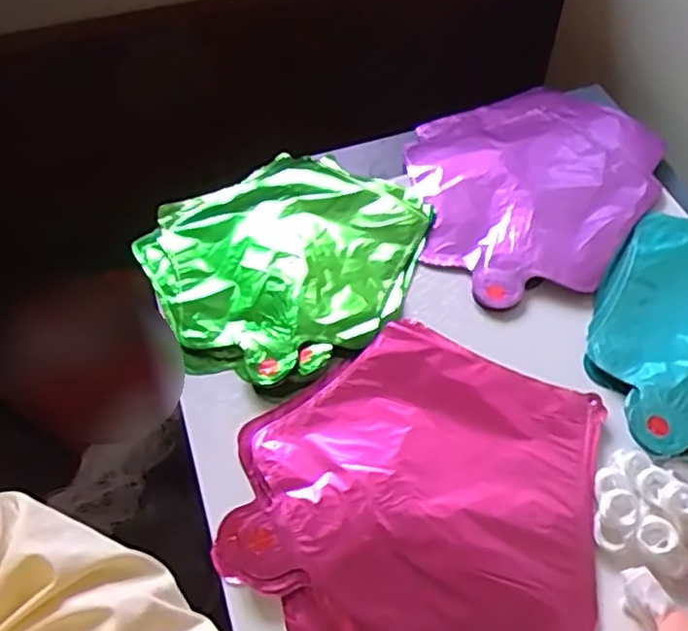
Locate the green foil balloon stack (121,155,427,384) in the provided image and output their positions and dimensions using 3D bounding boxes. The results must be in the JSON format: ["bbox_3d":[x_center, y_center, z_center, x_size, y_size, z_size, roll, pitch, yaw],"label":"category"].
[{"bbox_3d":[-0.048,-0.056,0.596,0.239,0.024,0.234,-25,58,-14],"label":"green foil balloon stack"}]

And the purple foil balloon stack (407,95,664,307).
[{"bbox_3d":[0.171,-0.134,0.643,0.229,0.025,0.288,32,63,22],"label":"purple foil balloon stack"}]

